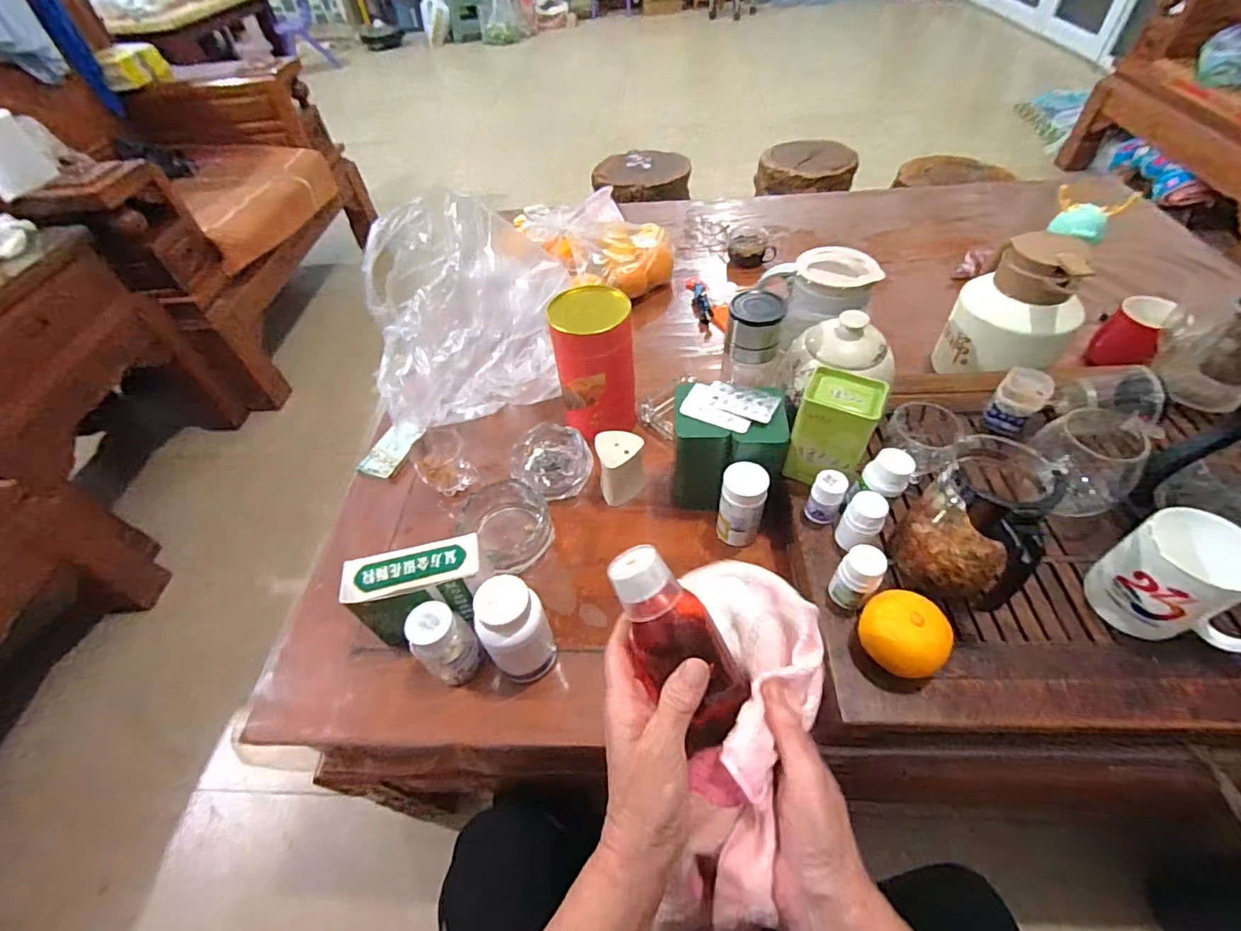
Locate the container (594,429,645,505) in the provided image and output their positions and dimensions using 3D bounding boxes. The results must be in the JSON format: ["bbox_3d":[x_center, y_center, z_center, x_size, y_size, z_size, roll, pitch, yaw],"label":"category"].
[{"bbox_3d":[0.002,0.003,0.691,0.059,0.083,0.061,-7,50,-1],"label":"container"}]

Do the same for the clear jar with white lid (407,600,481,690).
[{"bbox_3d":[-0.178,0.180,0.539,0.047,0.093,0.051,-3,50,3],"label":"clear jar with white lid"}]

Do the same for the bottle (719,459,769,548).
[{"bbox_3d":[0.142,0.048,0.626,0.050,0.107,0.040,10,52,13],"label":"bottle"}]

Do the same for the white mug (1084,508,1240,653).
[{"bbox_3d":[0.491,0.109,0.462,0.076,0.099,0.111,-17,51,-9],"label":"white mug"}]

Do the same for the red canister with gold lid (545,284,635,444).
[{"bbox_3d":[-0.034,-0.133,0.710,0.101,0.178,0.085,-1,50,4],"label":"red canister with gold lid"}]

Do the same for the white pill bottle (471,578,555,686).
[{"bbox_3d":[-0.103,0.168,0.535,0.065,0.133,0.059,-35,55,-22],"label":"white pill bottle"}]

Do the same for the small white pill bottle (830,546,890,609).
[{"bbox_3d":[0.223,0.106,0.501,0.036,0.064,0.033,-3,50,3],"label":"small white pill bottle"}]

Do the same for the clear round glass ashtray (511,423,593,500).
[{"bbox_3d":[-0.099,-0.005,0.744,0.104,0.048,0.100,-3,50,3],"label":"clear round glass ashtray"}]

